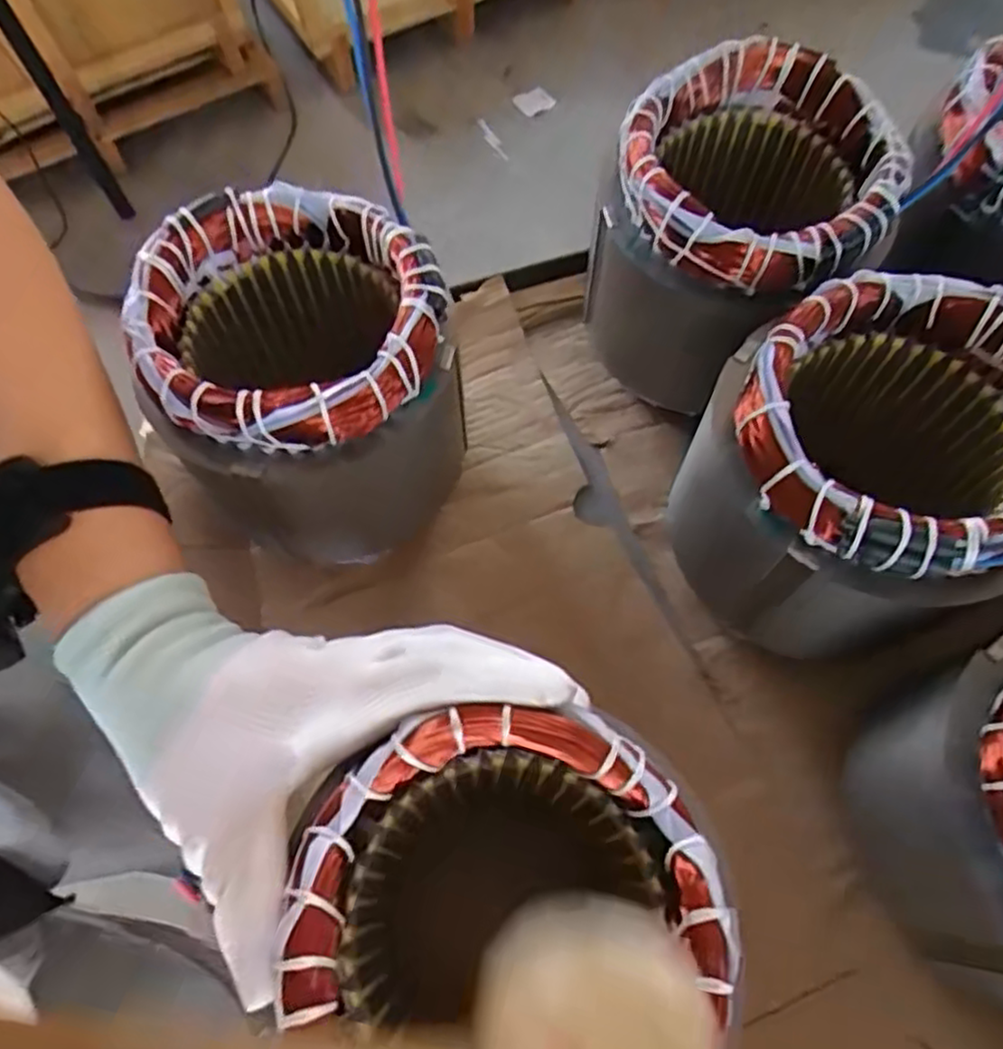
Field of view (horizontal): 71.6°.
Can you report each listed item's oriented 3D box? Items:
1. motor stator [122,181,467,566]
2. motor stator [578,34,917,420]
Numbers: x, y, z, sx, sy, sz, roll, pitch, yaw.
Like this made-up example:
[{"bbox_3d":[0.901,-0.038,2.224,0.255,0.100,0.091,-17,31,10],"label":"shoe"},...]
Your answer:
[{"bbox_3d":[-0.101,-0.065,0.386,0.132,0.168,0.134,-1,65,1],"label":"motor stator"},{"bbox_3d":[0.130,-0.150,0.415,0.139,0.170,0.145,-1,65,1],"label":"motor stator"}]

